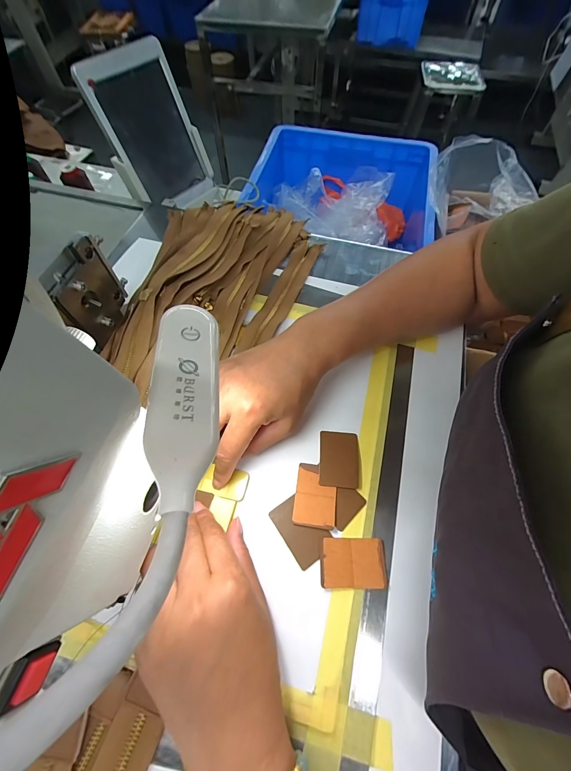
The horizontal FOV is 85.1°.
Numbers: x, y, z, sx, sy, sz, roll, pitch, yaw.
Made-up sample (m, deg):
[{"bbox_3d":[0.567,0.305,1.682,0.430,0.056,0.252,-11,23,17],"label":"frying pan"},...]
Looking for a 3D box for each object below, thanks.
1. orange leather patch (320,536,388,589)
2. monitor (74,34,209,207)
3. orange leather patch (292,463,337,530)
[{"bbox_3d":[0.054,0.141,0.248,0.052,0.004,0.035,3,63,-1],"label":"orange leather patch"},{"bbox_3d":[-0.220,-0.416,0.520,0.024,0.206,0.152,23,61,38],"label":"monitor"},{"bbox_3d":[0.026,0.095,0.270,0.035,0.005,0.051,9,63,2],"label":"orange leather patch"}]

